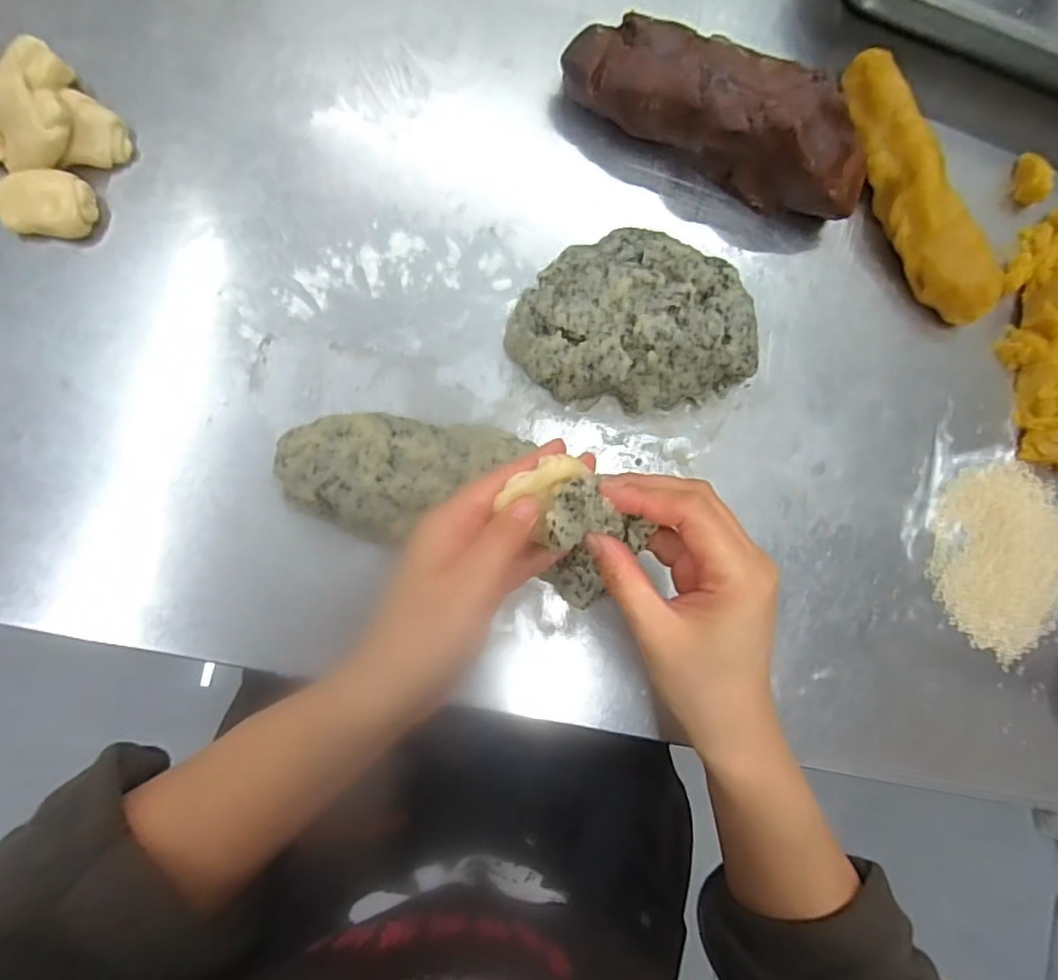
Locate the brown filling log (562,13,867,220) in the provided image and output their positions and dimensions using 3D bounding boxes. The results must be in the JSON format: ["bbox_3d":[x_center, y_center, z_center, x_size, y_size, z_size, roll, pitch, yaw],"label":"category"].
[{"bbox_3d":[0.118,-0.230,0.355,0.197,0.054,0.056,24,83,-5],"label":"brown filling log"}]

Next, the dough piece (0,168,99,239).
[{"bbox_3d":[-0.264,-0.157,0.315,0.046,0.017,0.032,3,85,-7],"label":"dough piece"}]

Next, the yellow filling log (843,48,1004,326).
[{"bbox_3d":[0.247,-0.194,0.374,0.043,0.041,0.187,-26,89,-9],"label":"yellow filling log"}]

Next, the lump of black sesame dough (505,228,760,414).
[{"bbox_3d":[0.067,-0.105,0.345,0.152,0.040,0.105,5,85,-7],"label":"lump of black sesame dough"}]

